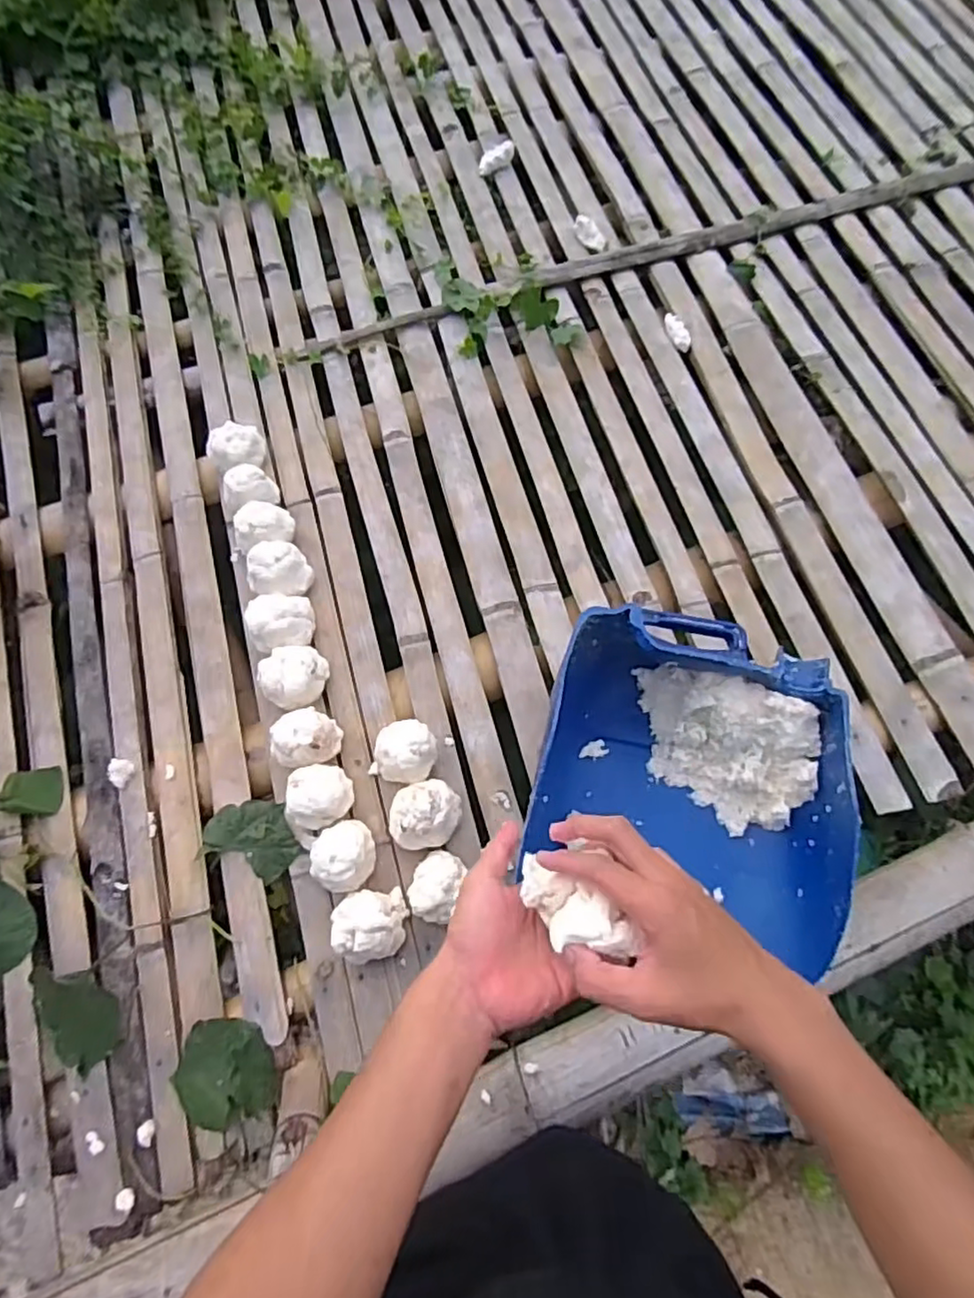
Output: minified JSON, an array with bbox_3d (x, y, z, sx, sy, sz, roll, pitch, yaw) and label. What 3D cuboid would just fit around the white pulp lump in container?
[{"bbox_3d":[0.243,0.105,0.686,0.198,0.105,0.128,25,72,11],"label":"white pulp lump in container"}]

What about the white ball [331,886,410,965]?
[{"bbox_3d":[-0.119,0.283,0.658,0.069,0.053,0.068,-6,69,0],"label":"white ball"}]

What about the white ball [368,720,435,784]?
[{"bbox_3d":[-0.091,0.116,0.726,0.068,0.062,0.068,0,65,0],"label":"white ball"}]

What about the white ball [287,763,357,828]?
[{"bbox_3d":[-0.181,0.162,0.708,0.067,0.060,0.065,0,65,0],"label":"white ball"}]

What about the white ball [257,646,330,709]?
[{"bbox_3d":[-0.229,0.031,0.763,0.073,0.059,0.077,-1,69,2],"label":"white ball"}]

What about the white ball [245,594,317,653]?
[{"bbox_3d":[-0.250,-0.027,0.786,0.067,0.073,0.061,0,65,0],"label":"white ball"}]

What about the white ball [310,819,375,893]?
[{"bbox_3d":[-0.153,0.218,0.682,0.062,0.062,0.073,-1,69,1],"label":"white ball"}]

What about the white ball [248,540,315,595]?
[{"bbox_3d":[-0.258,-0.097,0.815,0.069,0.066,0.066,0,65,0],"label":"white ball"}]

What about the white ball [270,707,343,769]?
[{"bbox_3d":[-0.204,0.104,0.731,0.063,0.069,0.067,0,65,0],"label":"white ball"}]

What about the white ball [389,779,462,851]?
[{"bbox_3d":[-0.068,0.179,0.698,0.079,0.057,0.071,-11,69,-3],"label":"white ball"}]

